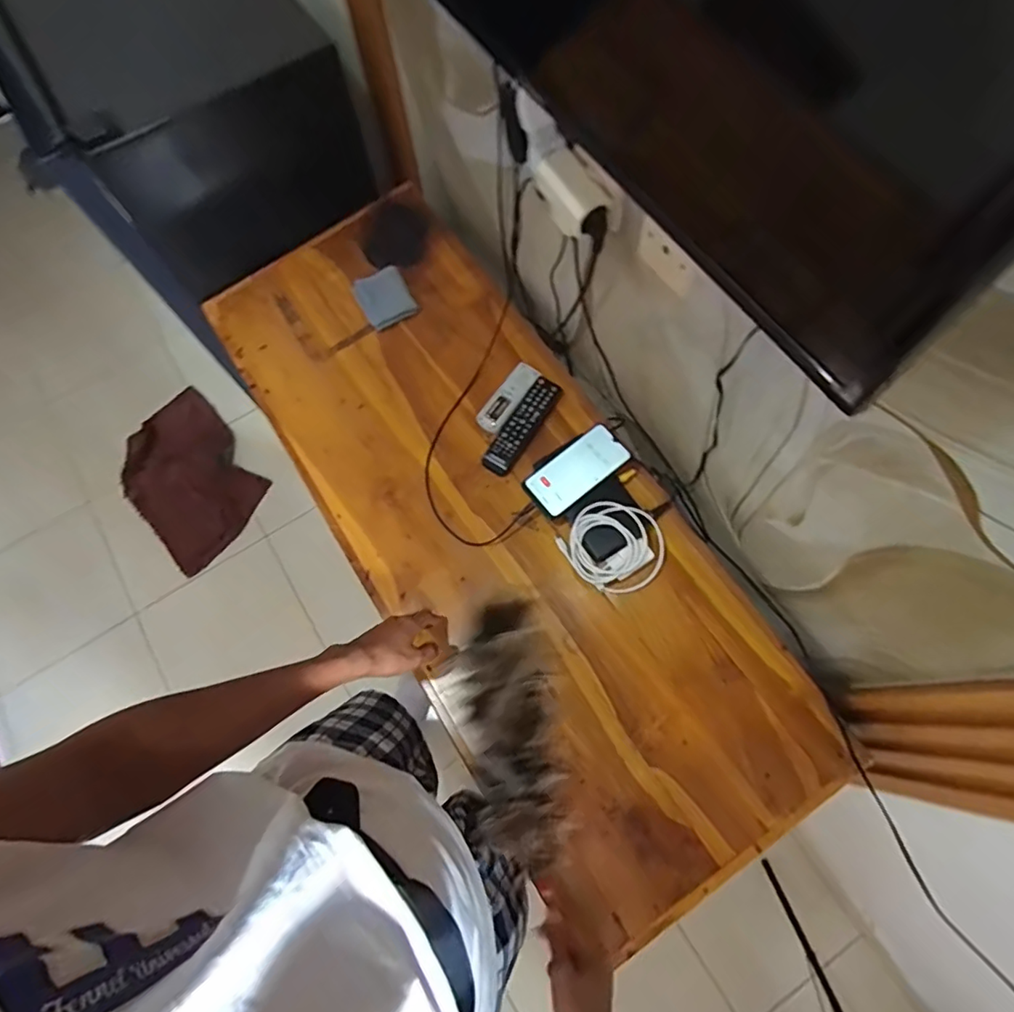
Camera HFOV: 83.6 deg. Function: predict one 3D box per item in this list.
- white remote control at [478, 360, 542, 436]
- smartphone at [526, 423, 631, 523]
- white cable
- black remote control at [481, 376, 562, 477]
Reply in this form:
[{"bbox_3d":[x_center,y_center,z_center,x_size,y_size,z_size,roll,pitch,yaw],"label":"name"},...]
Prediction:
[{"bbox_3d":[0.002,-0.169,0.883,0.042,0.013,0.122,39,91,15],"label":"white remote control"},{"bbox_3d":[0.101,-0.050,0.814,0.148,0.014,0.075,-41,75,-1],"label":"smartphone"},{"bbox_3d":[0.150,0.060,0.796,0.126,0.044,0.129,-1,70,2],"label":"white cable"},{"bbox_3d":[0.024,-0.123,0.872,0.047,0.013,0.165,34,83,-3],"label":"black remote control"}]

